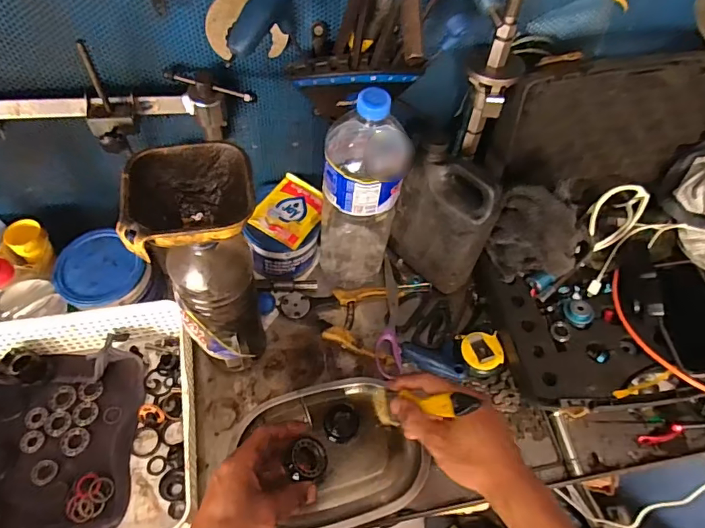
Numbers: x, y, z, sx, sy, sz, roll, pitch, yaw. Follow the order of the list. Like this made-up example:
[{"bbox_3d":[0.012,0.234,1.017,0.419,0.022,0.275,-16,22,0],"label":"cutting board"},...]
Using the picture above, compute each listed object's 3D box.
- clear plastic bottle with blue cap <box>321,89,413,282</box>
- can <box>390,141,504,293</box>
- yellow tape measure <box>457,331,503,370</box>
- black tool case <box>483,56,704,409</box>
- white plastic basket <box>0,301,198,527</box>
[{"bbox_3d":[0.010,-0.083,0.571,0.088,0.304,0.105,2,58,-4],"label":"clear plastic bottle with blue cap"},{"bbox_3d":[0.120,-0.052,0.632,0.072,0.189,0.127,-37,68,-24],"label":"can"},{"bbox_3d":[0.170,0.117,0.627,0.054,0.027,0.051,-4,58,-7],"label":"yellow tape measure"},{"bbox_3d":[0.362,-0.031,0.565,0.335,0.262,0.318,-7,59,-9],"label":"black tool case"},{"bbox_3d":[-0.340,0.177,0.510,0.321,0.081,0.252,-8,59,-10],"label":"white plastic basket"}]

